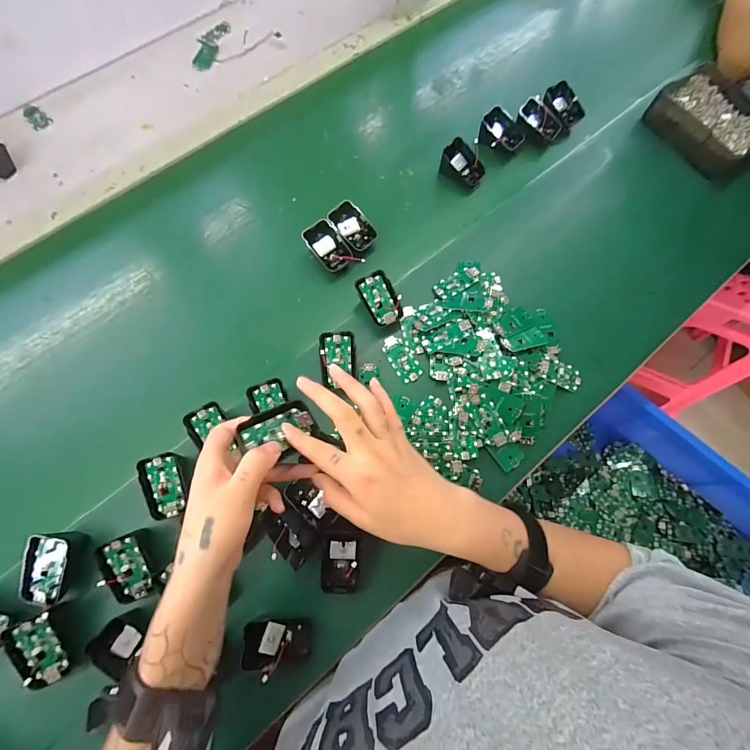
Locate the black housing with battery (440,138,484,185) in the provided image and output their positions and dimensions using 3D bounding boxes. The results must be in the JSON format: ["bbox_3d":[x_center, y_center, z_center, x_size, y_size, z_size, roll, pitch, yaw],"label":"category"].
[{"bbox_3d":[0.135,-0.322,0.560,0.067,0.036,0.053,36,77,12],"label":"black housing with battery"}]

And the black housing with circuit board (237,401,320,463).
[{"bbox_3d":[-0.083,0.051,0.319,0.070,0.008,0.044,-21,82,-41],"label":"black housing with circuit board"}]

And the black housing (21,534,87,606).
[{"bbox_3d":[-0.339,0.205,0.388,0.044,0.047,0.069,4,73,3],"label":"black housing"}]

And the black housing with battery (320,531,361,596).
[{"bbox_3d":[-0.036,0.202,0.391,0.040,0.018,0.062,5,73,3],"label":"black housing with battery"}]

